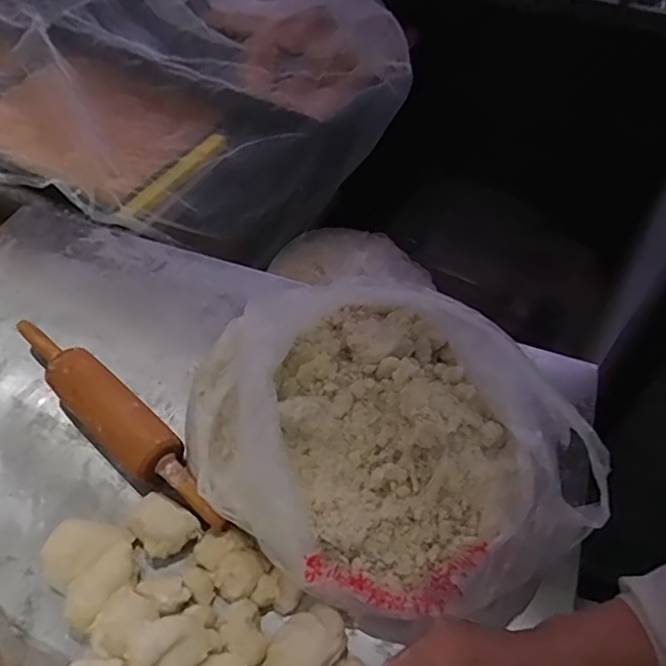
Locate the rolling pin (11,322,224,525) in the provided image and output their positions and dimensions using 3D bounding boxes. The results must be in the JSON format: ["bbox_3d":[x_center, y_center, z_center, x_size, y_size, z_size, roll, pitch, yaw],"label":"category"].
[{"bbox_3d":[-0.221,0.079,0.573,0.325,0.043,0.051,34,60,25],"label":"rolling pin"}]

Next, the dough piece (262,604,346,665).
[{"bbox_3d":[-0.021,0.244,0.444,0.045,0.027,0.070,37,61,26],"label":"dough piece"}]

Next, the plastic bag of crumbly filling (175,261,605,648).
[{"bbox_3d":[0.024,0.077,0.538,0.282,0.101,0.394,-33,58,-22],"label":"plastic bag of crumbly filling"}]

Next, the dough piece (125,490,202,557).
[{"bbox_3d":[-0.149,0.171,0.502,0.059,0.027,0.041,25,56,19],"label":"dough piece"}]

